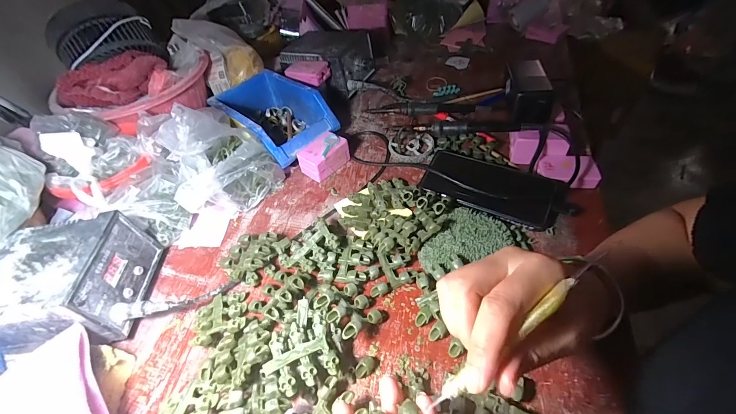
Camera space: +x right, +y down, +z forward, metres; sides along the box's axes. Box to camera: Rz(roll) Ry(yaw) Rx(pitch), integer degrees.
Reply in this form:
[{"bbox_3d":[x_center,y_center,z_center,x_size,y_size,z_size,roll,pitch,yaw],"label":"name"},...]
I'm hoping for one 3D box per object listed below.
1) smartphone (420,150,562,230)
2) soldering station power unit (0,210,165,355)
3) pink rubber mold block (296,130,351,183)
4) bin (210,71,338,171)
[{"bbox_3d":[0.158,-0.035,0.436,0.161,0.008,0.086,20,54,22],"label":"smartphone"},{"bbox_3d":[-0.327,0.081,0.363,0.134,0.092,0.116,-5,49,2],"label":"soldering station power unit"},{"bbox_3d":[-0.066,-0.077,0.503,0.049,0.041,0.067,27,57,26],"label":"pink rubber mold block"},{"bbox_3d":[-0.158,-0.152,0.554,0.206,0.077,0.135,31,60,29],"label":"bin"}]

